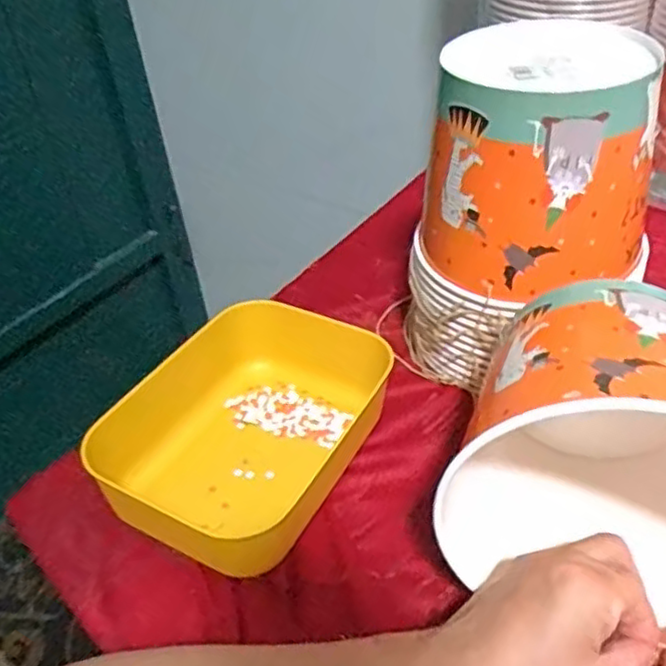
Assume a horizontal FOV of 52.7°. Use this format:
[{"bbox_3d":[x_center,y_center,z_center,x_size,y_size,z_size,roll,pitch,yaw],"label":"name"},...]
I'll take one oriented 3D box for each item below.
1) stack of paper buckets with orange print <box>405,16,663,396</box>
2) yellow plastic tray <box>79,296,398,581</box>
[{"bbox_3d":[0.134,-0.077,0.464,0.140,0.218,0.127,28,50,34],"label":"stack of paper buckets with orange print"},{"bbox_3d":[-0.053,0.055,0.462,0.150,0.055,0.210,17,44,26],"label":"yellow plastic tray"}]

